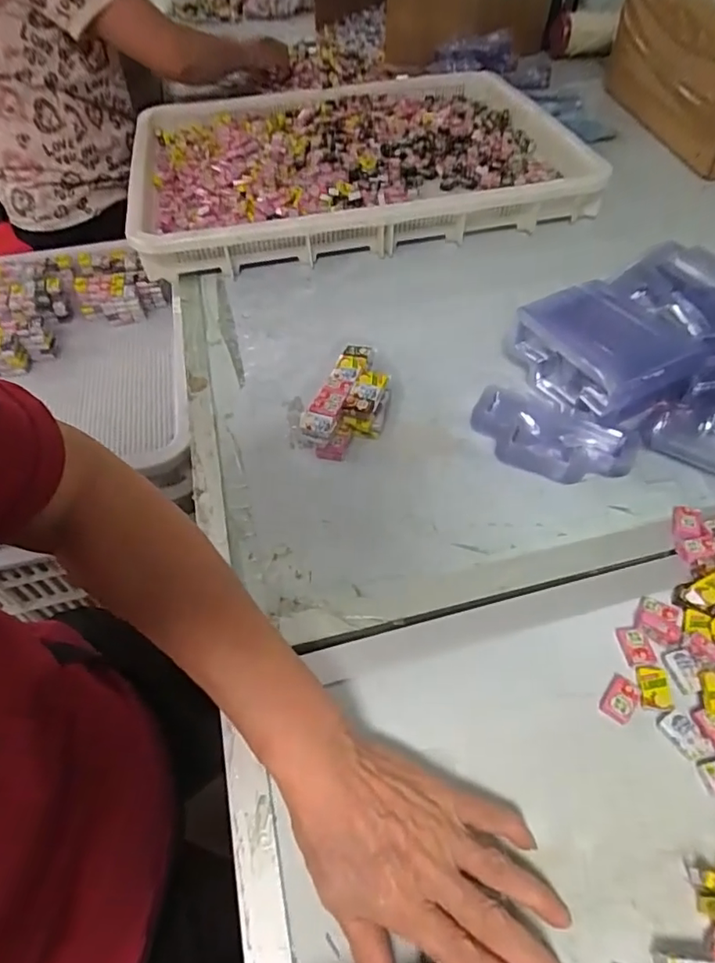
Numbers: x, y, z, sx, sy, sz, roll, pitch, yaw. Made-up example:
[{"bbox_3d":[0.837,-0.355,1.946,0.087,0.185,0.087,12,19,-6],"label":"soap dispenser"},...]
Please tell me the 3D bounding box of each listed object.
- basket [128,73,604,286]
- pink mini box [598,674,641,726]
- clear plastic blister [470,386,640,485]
[{"bbox_3d":[-0.020,-0.492,0.831,0.615,0.065,0.493,-13,52,-7],"label":"basket"},{"bbox_3d":[0.168,0.139,0.350,0.019,0.004,0.028,30,60,24],"label":"pink mini box"},{"bbox_3d":[0.170,-0.039,0.485,0.138,0.029,0.077,26,58,22],"label":"clear plastic blister"}]

